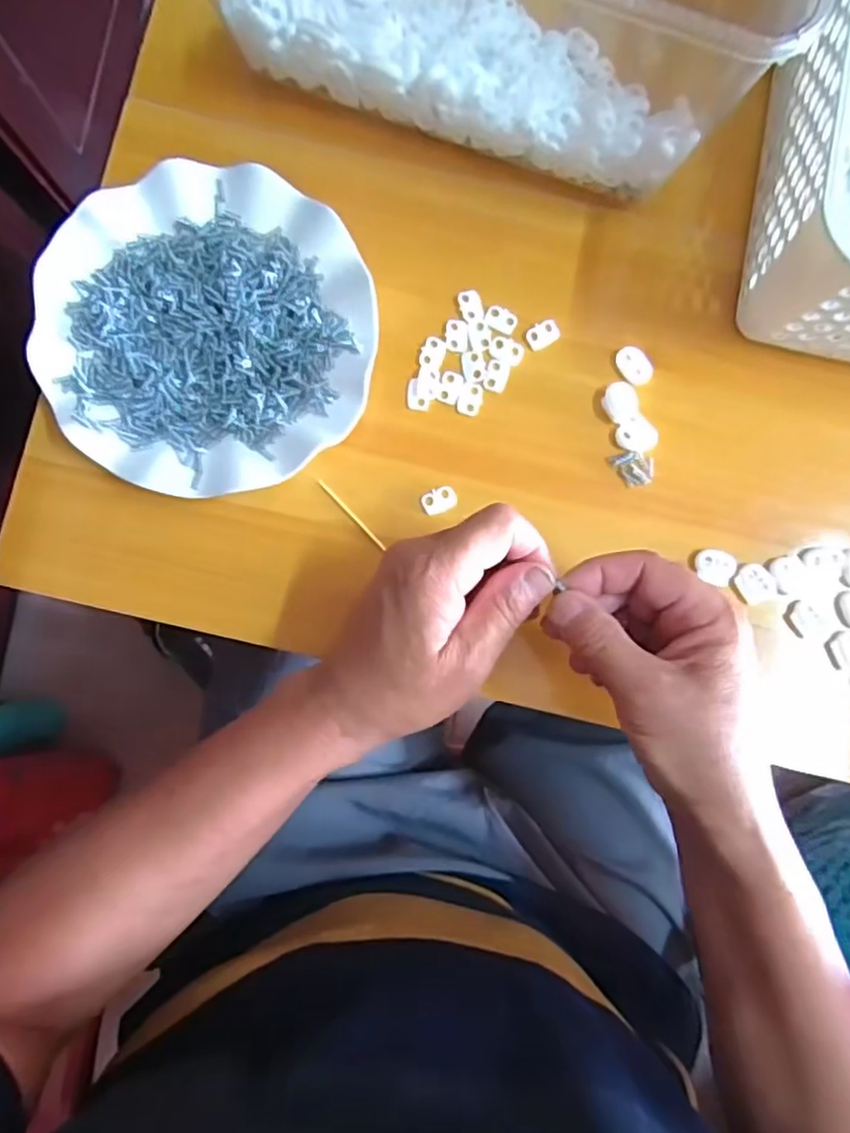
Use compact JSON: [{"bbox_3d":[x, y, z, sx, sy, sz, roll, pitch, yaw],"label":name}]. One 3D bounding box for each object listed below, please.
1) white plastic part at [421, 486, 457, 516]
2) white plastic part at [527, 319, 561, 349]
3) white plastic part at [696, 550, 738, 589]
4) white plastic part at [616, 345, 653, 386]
[{"bbox_3d":[0.008,-0.038,0.371,0.020,0.004,0.014,-22,86,-3],"label":"white plastic part"},{"bbox_3d":[0.070,-0.137,0.382,0.019,0.004,0.013,-31,87,-3],"label":"white plastic part"},{"bbox_3d":[0.165,0.000,0.368,0.022,0.004,0.019,20,85,0],"label":"white plastic part"},{"bbox_3d":[0.123,-0.118,0.380,0.016,0.004,0.024,-38,87,-4],"label":"white plastic part"}]

